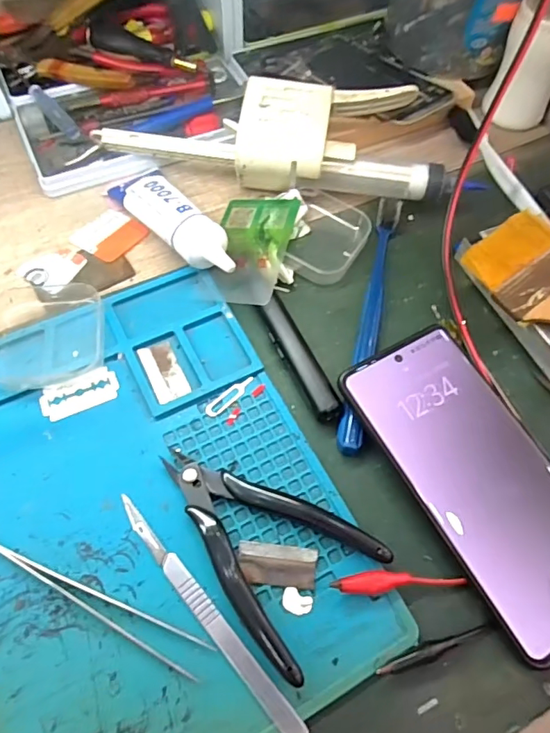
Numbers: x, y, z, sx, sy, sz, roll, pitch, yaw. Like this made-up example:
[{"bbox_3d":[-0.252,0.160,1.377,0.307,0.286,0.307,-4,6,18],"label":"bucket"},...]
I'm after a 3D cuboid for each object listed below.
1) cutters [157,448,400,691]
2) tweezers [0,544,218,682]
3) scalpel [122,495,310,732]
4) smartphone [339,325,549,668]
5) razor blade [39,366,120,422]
[{"bbox_3d":[-0.010,0.080,0.246,0.114,0.012,0.071,39,67,16],"label":"cutters"},{"bbox_3d":[-0.091,0.108,0.233,0.131,0.005,0.014,22,63,9],"label":"tweezers"},{"bbox_3d":[-0.033,0.114,0.233,0.010,0.005,0.132,-37,70,-20],"label":"scalpel"},{"bbox_3d":[0.111,0.053,0.263,0.084,0.009,0.160,-26,70,-12],"label":"smartphone"},{"bbox_3d":[-0.111,0.016,0.286,0.043,0.004,0.021,-21,73,-16],"label":"razor blade"}]

